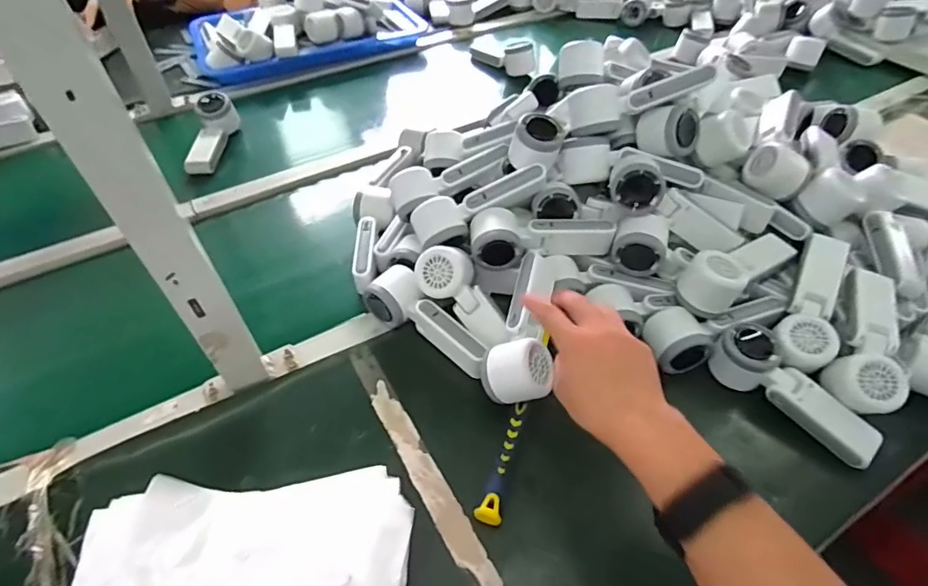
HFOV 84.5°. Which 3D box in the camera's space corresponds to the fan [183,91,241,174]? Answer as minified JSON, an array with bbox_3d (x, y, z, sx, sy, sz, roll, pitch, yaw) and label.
[{"bbox_3d":[-0.426,-0.269,0.855,0.055,0.062,0.149,-3,49,-2],"label":"fan"}]

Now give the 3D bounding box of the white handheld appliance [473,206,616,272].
[{"bbox_3d":[0.092,-0.063,0.601,0.163,0.049,0.055,-4,49,-2],"label":"white handheld appliance"}]

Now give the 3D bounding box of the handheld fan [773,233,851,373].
[{"bbox_3d":[0.385,0.009,0.563,0.056,0.053,0.165,21,52,18],"label":"handheld fan"}]

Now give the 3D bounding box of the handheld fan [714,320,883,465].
[{"bbox_3d":[0.342,0.097,0.524,0.062,0.050,0.167,-36,57,-27],"label":"handheld fan"}]

